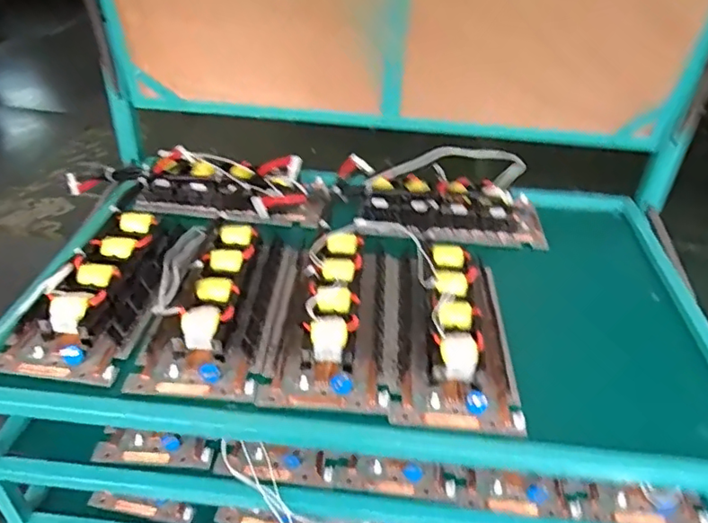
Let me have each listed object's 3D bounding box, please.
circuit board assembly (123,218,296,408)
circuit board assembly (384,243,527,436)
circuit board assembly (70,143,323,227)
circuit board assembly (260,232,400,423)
[{"bbox_3d":[-0.154,0.039,0.695,0.144,0.057,0.287,5,36,2],"label":"circuit board assembly"},{"bbox_3d":[0.110,0.069,0.674,0.140,0.068,0.284,4,36,0],"label":"circuit board assembly"},{"bbox_3d":[-0.252,-0.131,0.893,0.410,0.075,0.115,9,36,7],"label":"circuit board assembly"},{"bbox_3d":[-0.015,0.052,0.671,0.140,0.084,0.274,5,36,2],"label":"circuit board assembly"}]

